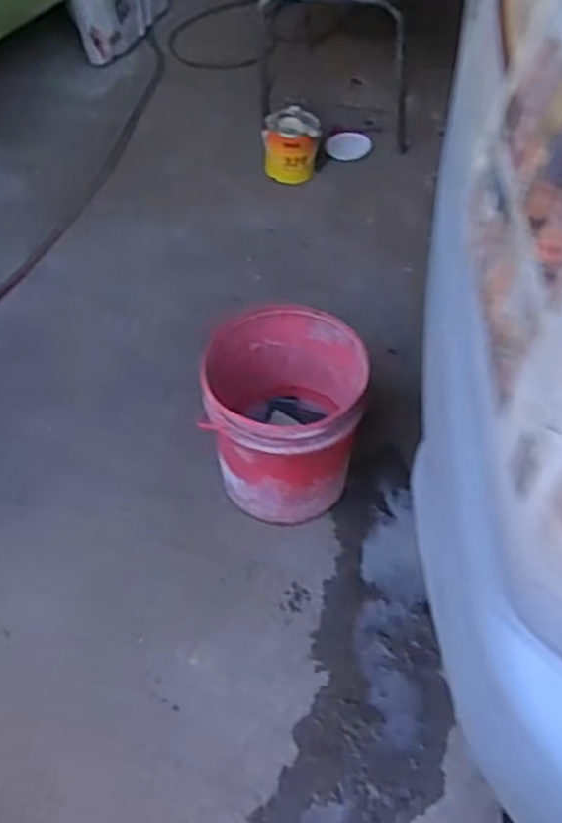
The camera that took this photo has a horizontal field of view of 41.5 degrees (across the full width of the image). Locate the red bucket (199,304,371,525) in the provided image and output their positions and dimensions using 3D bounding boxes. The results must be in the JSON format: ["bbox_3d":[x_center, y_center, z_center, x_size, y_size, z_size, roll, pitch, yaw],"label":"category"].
[{"bbox_3d":[0.016,0.014,1.536,0.316,0.357,0.351,-1,52,1],"label":"red bucket"}]

